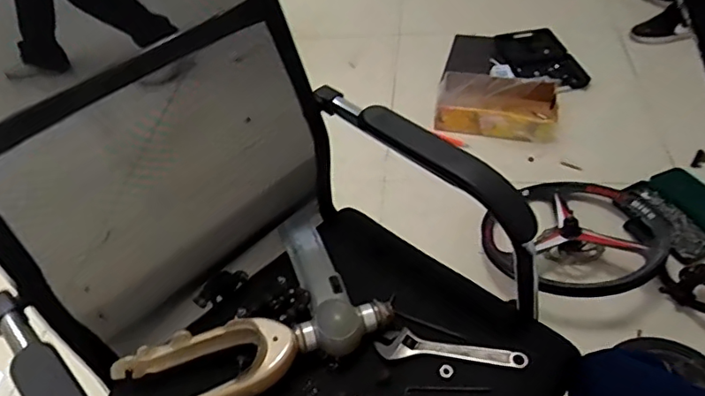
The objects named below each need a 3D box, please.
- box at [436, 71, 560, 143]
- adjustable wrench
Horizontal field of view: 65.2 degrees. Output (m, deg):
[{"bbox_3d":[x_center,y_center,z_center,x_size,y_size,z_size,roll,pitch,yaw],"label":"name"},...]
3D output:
[{"bbox_3d":[0.443,-0.279,1.695,0.365,0.096,0.231,10,48,11],"label":"box"},{"bbox_3d":[0.127,0.196,0.719,0.187,0.017,0.042,2,48,9],"label":"adjustable wrench"}]

